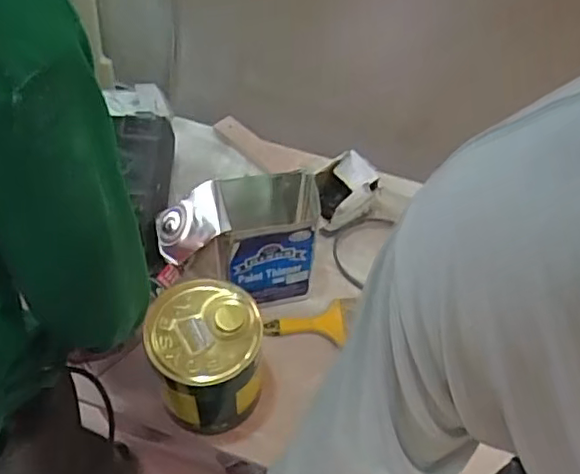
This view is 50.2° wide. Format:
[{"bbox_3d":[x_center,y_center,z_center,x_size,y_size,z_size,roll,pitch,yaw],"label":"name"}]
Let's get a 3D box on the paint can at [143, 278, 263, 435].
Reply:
[{"bbox_3d":[-0.126,0.189,0.961,0.158,0.204,0.158,2,53,-2],"label":"paint can"}]

